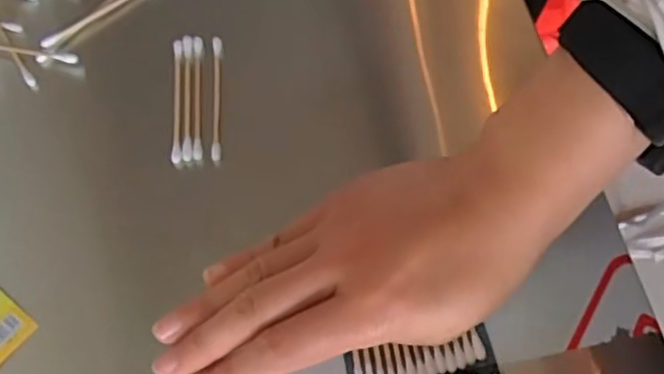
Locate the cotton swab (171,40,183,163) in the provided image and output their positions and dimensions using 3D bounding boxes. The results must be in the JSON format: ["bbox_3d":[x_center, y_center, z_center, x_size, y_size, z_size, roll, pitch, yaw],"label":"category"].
[{"bbox_3d":[-0.078,-0.044,0.331,0.006,0.004,0.070,-6,65,0],"label":"cotton swab"}]

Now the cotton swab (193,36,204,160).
[{"bbox_3d":[-0.067,-0.046,0.334,0.005,0.005,0.071,-6,65,0],"label":"cotton swab"}]

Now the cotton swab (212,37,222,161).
[{"bbox_3d":[-0.058,-0.045,0.332,0.005,0.005,0.070,-4,65,1],"label":"cotton swab"}]

